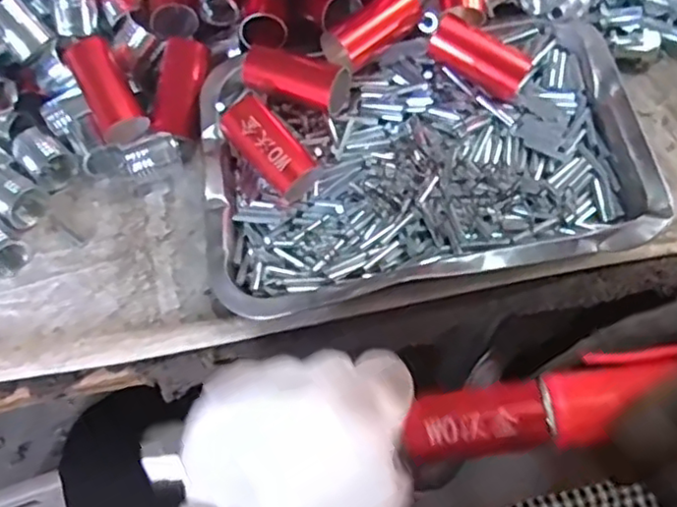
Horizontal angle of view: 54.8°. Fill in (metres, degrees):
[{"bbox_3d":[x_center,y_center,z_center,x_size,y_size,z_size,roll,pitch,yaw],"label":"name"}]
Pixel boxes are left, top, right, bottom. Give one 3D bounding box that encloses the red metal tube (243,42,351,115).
[{"bbox_3d":[-0.024,-0.105,0.399,0.064,0.028,0.028,23,70,14],"label":"red metal tube"}]

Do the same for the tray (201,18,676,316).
[{"bbox_3d":[0.048,-0.062,0.388,0.253,0.030,0.165,-10,66,0],"label":"tray"}]

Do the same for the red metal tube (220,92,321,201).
[{"bbox_3d":[-0.040,-0.062,0.388,0.028,0.032,0.069,-39,69,-12],"label":"red metal tube"}]

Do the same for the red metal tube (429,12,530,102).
[{"bbox_3d":[0.086,-0.121,0.399,0.062,0.024,0.026,31,74,-2],"label":"red metal tube"}]

